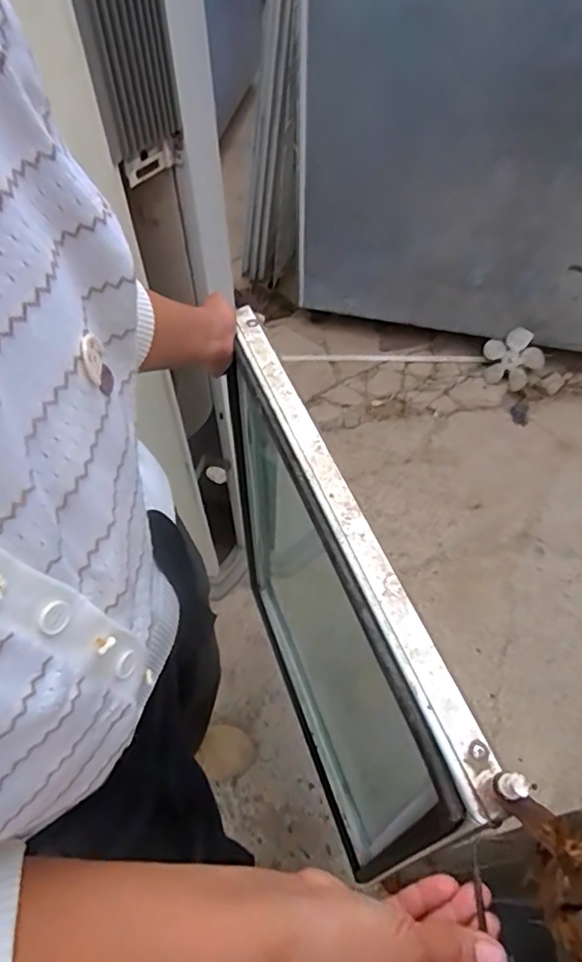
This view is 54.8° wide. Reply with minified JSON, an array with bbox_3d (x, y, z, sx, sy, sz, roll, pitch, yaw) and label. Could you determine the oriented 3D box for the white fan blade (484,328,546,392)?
[{"bbox_3d":[0.679,-0.369,1.733,0.024,0.176,0.167,-26,87,-56],"label":"white fan blade"}]

